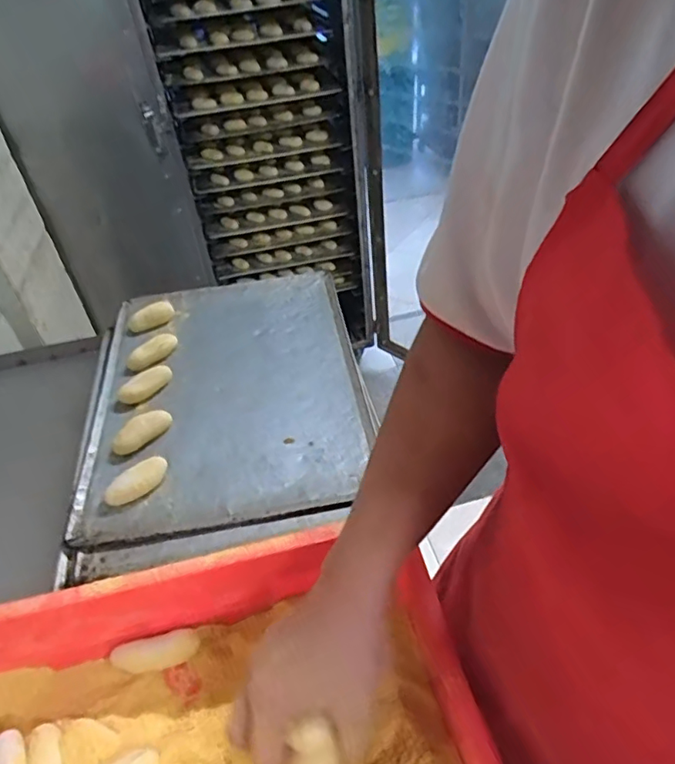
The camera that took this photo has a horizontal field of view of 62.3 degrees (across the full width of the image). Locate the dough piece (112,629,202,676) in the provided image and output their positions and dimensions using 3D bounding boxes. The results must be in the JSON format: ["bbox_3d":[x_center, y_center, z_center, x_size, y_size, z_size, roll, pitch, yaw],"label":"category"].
[{"bbox_3d":[-0.167,0.248,0.510,0.078,0.017,0.025,-13,42,-6],"label":"dough piece"}]

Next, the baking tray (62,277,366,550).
[{"bbox_3d":[-0.146,-0.007,0.727,0.323,0.029,0.436,-9,42,-3],"label":"baking tray"}]

